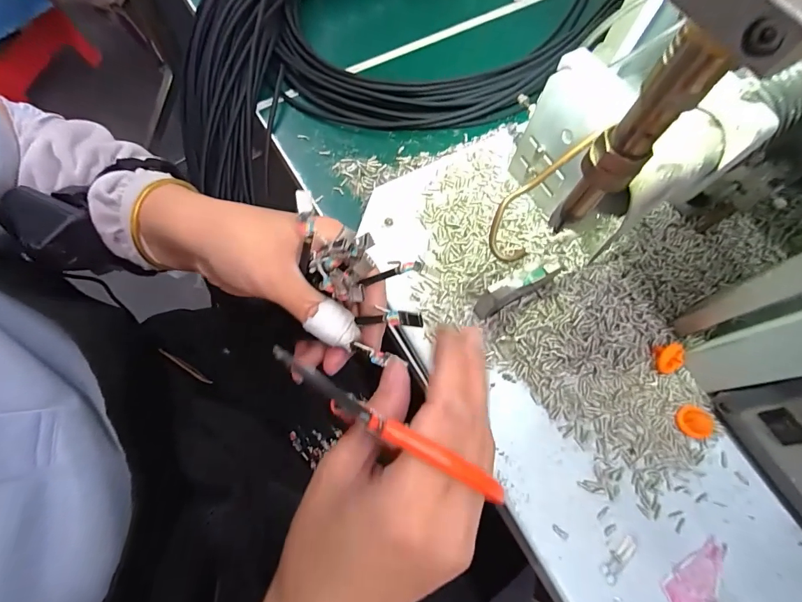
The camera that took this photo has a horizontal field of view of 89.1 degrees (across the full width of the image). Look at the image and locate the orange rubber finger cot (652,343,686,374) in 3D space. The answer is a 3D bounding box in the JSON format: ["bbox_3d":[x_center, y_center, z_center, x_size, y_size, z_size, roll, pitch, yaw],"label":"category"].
[{"bbox_3d":[0.172,0.037,0.265,0.017,0.011,0.022,-10,104,0],"label":"orange rubber finger cot"}]

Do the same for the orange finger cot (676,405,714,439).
[{"bbox_3d":[0.179,0.073,0.250,0.016,0.010,0.018,10,70,1],"label":"orange finger cot"}]

